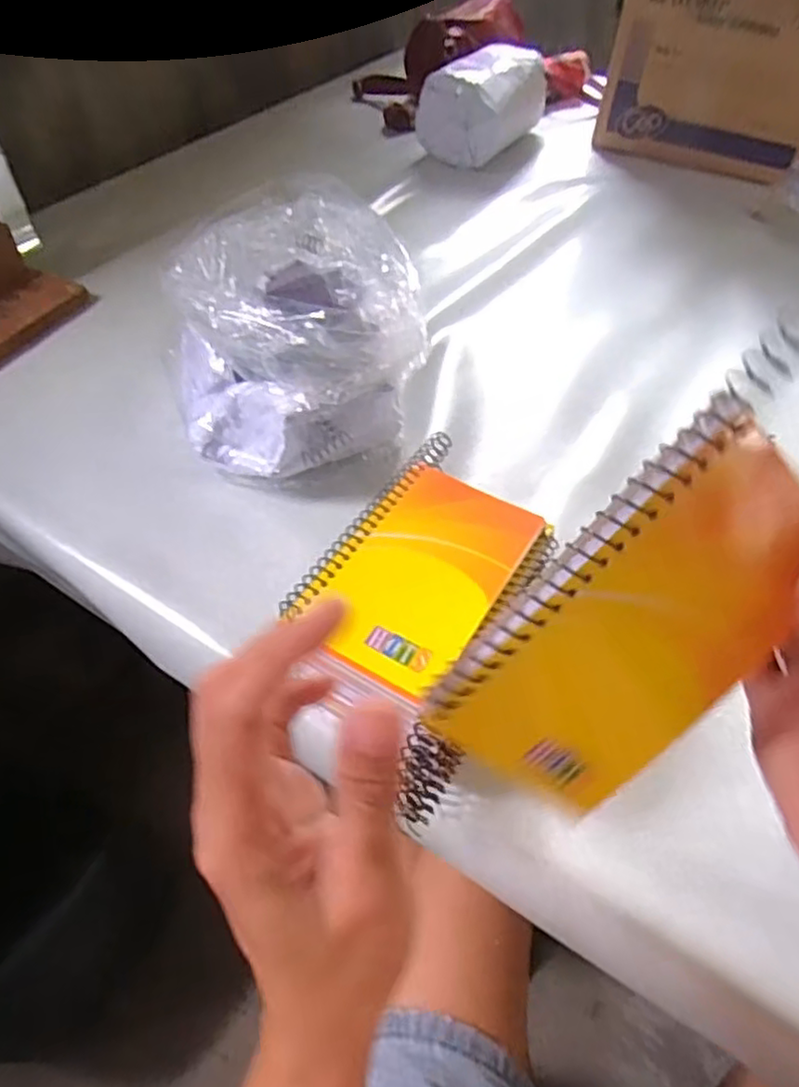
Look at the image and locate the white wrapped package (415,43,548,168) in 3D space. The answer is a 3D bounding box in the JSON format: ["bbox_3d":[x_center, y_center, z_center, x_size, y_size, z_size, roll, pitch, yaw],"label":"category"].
[{"bbox_3d":[0.117,-0.601,0.916,0.123,0.114,0.163,24,55,19],"label":"white wrapped package"}]

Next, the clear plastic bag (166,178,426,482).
[{"bbox_3d":[-0.074,-0.154,0.520,0.157,0.155,0.189,17,53,13],"label":"clear plastic bag"}]

